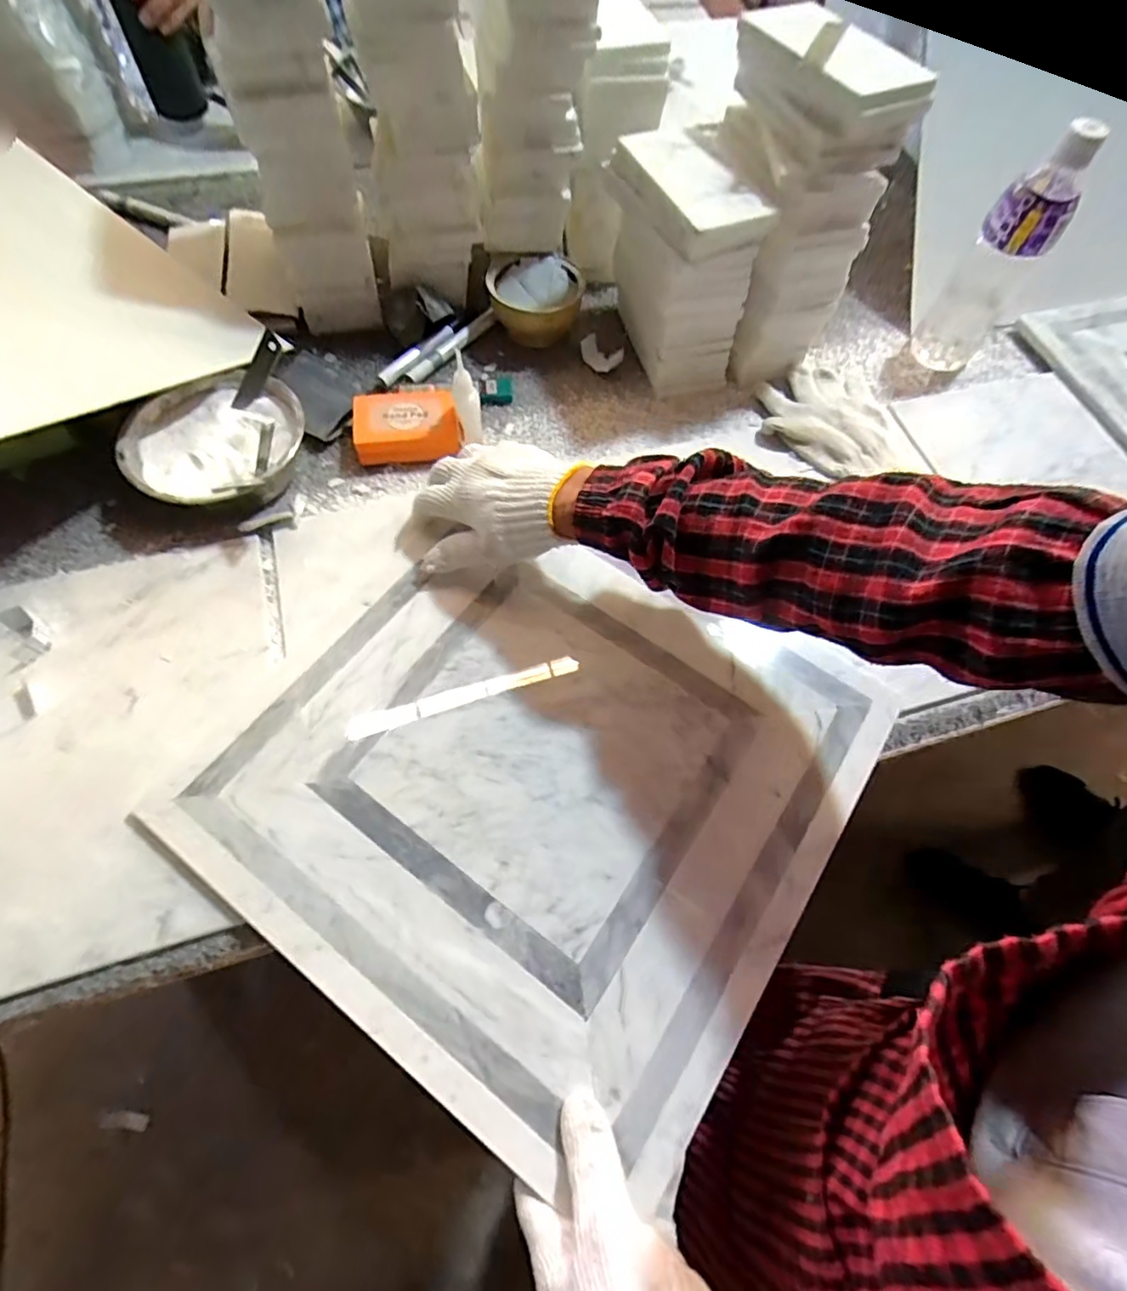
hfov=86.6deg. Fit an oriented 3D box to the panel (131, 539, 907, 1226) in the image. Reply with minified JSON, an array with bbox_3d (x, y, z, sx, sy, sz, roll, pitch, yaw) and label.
[{"bbox_3d":[-0.013,0.086,0.423,0.379,0.027,0.369,31,64,14],"label":"panel"}]

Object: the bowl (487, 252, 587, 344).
[{"bbox_3d":[-0.031,-0.371,0.640,0.102,0.044,0.106,-6,65,-4],"label":"bowl"}]

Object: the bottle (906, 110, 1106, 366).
[{"bbox_3d":[0.408,-0.358,0.559,0.068,0.196,0.057,31,65,10],"label":"bottle"}]

